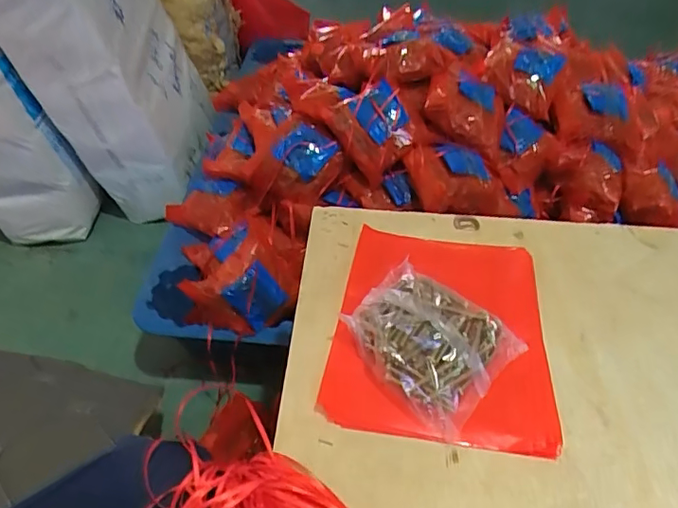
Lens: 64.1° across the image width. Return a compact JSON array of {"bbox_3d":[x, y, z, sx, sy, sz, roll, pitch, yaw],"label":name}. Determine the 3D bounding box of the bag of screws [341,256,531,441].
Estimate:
[{"bbox_3d":[0.070,0.069,0.441,0.120,0.038,0.109,31,53,25],"label":"bag of screws"}]

